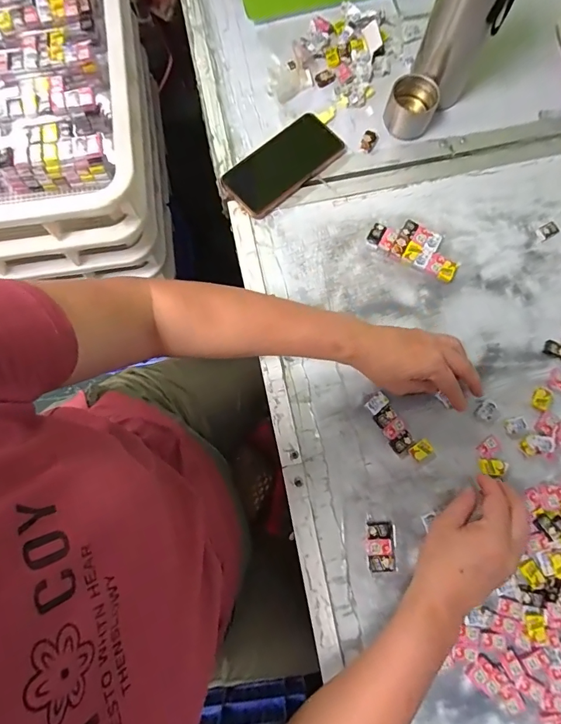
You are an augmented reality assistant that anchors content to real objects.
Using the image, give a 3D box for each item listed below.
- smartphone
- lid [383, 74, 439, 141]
[{"bbox_3d":[0.004,-0.266,0.560,0.163,0.011,0.079,-41,80,-7],"label":"smartphone"},{"bbox_3d":[0.175,-0.344,0.556,0.061,0.046,0.059,0,78,1],"label":"lid"}]

